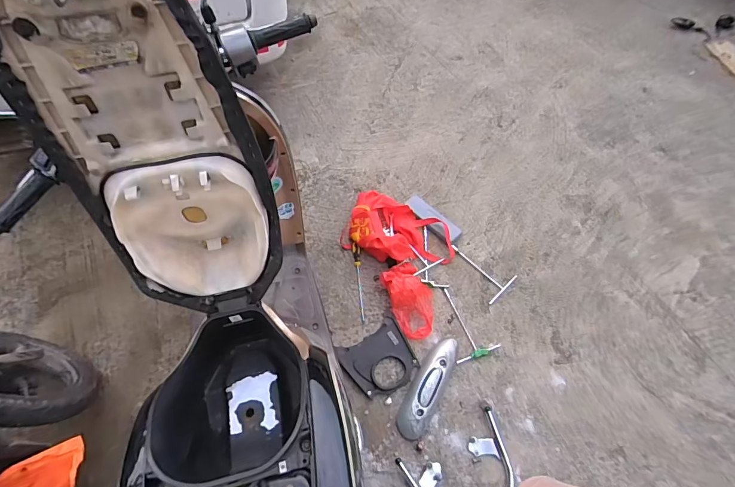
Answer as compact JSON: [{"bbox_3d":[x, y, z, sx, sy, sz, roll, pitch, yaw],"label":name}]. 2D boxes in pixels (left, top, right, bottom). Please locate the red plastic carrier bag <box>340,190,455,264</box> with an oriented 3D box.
[{"bbox_3d":[0.124,-0.051,1.642,0.478,0.133,0.282,27,64,15],"label":"red plastic carrier bag"}]

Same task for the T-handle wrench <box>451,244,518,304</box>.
[{"bbox_3d":[0.457,0.094,1.618,0.148,0.016,0.273,-35,65,-18],"label":"T-handle wrench"}]

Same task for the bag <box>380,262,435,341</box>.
[{"bbox_3d":[0.168,0.209,1.500,0.162,0.095,0.283,-18,61,-9],"label":"bag"}]

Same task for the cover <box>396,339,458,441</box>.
[{"bbox_3d":[0.212,0.486,1.369,0.110,0.043,0.368,25,63,15],"label":"cover"}]

